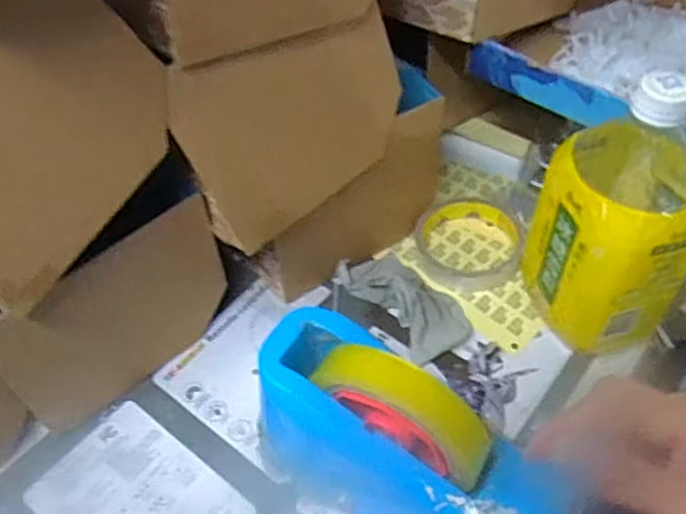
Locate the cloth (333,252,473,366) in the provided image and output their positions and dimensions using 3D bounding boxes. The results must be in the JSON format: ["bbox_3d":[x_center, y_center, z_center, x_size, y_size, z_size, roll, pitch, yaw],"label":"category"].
[{"bbox_3d":[0.049,0.031,0.490,0.057,0.019,0.105,-32,56,-21],"label":"cloth"}]

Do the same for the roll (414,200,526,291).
[{"bbox_3d":[0.104,-0.014,0.518,0.086,0.015,0.089,-1,51,2],"label":"roll"}]

